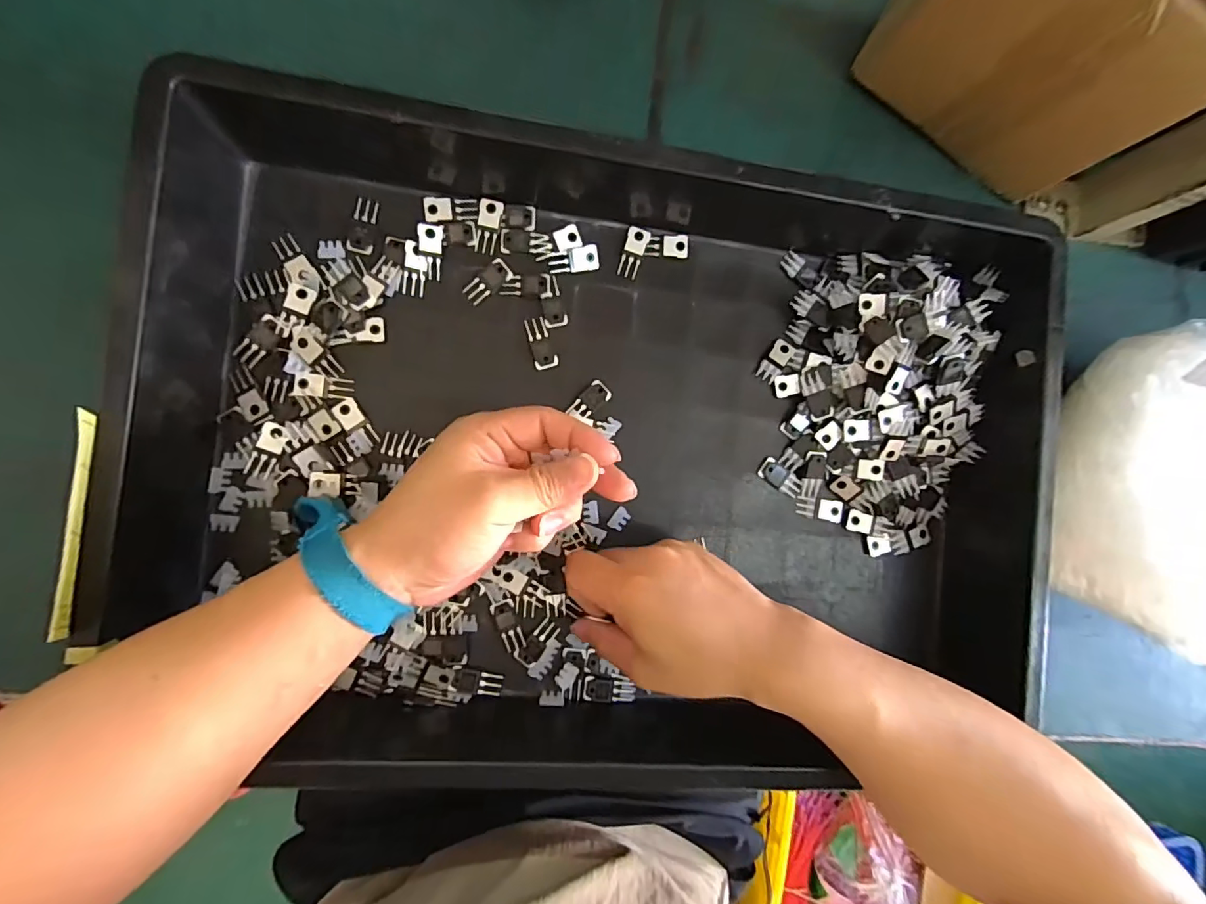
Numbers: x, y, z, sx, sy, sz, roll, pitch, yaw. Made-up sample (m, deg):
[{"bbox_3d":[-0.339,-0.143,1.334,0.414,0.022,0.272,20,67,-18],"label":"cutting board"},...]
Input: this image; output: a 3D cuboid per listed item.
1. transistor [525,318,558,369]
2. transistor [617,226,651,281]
[{"bbox_3d":[-0.042,-0.074,0.357,0.015,0.004,0.035,-18,90,-9],"label":"transistor"},{"bbox_3d":[0.022,-0.140,0.366,0.015,0.004,0.035,18,97,-7],"label":"transistor"}]

